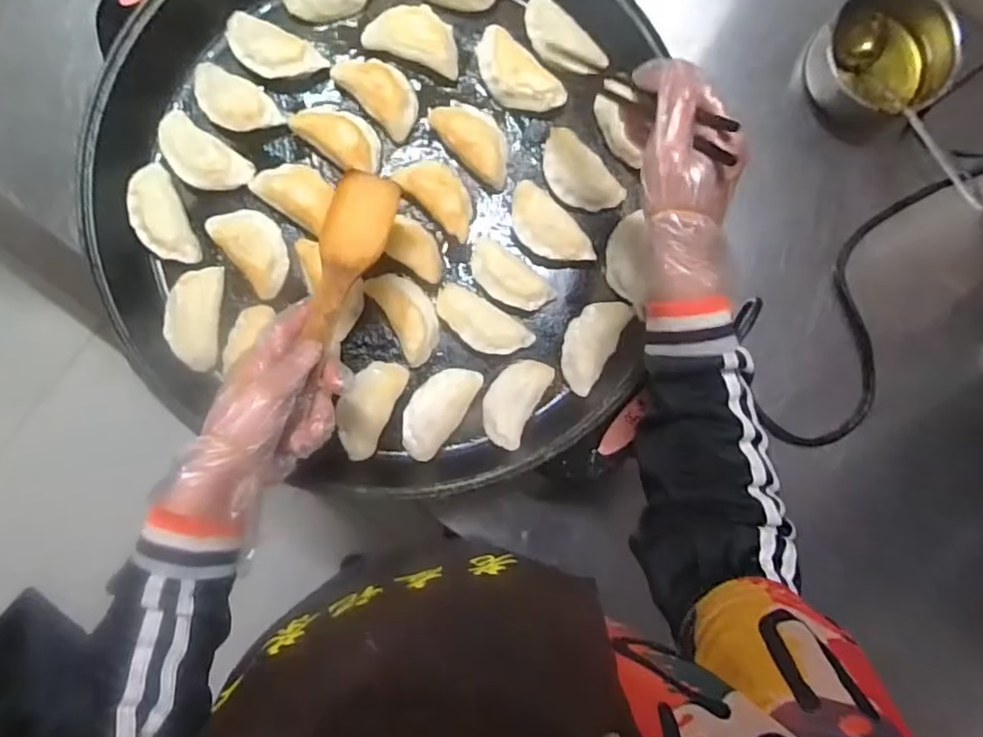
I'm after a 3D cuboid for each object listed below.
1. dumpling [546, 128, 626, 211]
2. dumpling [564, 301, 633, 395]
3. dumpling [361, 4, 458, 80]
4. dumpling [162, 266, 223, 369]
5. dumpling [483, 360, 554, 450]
[{"bbox_3d":[0.082,-0.188,0.583,0.046,0.019,0.093,-37,90,-4],"label":"dumpling"},{"bbox_3d":[0.096,-0.026,0.582,0.047,0.017,0.097,31,86,-1],"label":"dumpling"},{"bbox_3d":[-0.072,-0.325,0.582,0.094,0.021,0.054,21,87,-1],"label":"dumpling"},{"bbox_3d":[-0.280,-0.049,0.566,0.051,0.018,0.096,4,87,-2],"label":"dumpling"},{"bbox_3d":[0.021,0.029,0.575,0.048,0.015,0.087,29,87,-1],"label":"dumpling"}]

